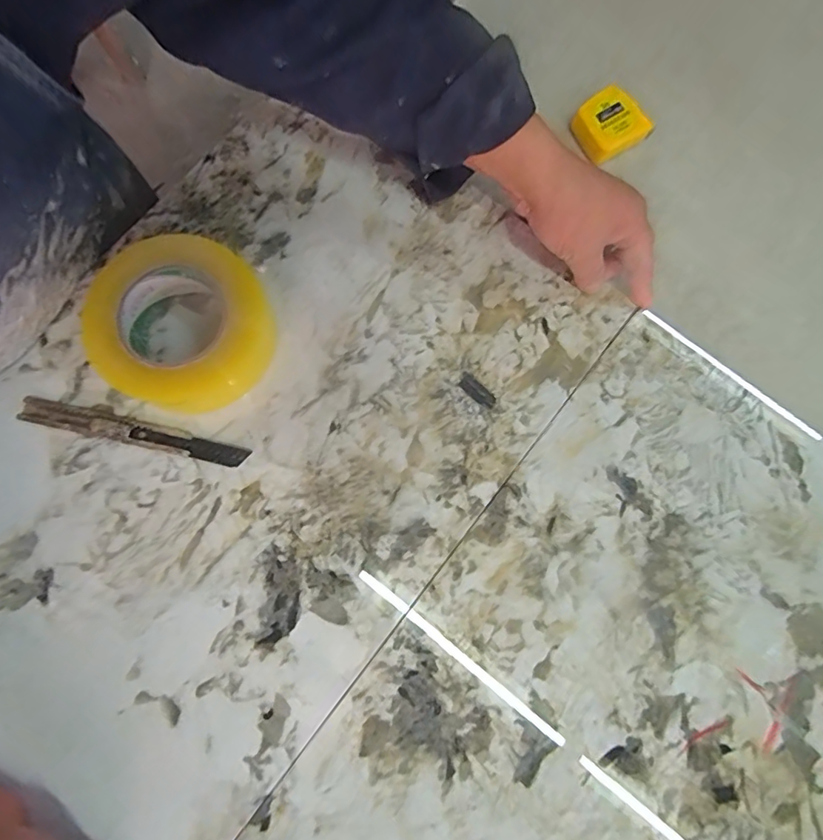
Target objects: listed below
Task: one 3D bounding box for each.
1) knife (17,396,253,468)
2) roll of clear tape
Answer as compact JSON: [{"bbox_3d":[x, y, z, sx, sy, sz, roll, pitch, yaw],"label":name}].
[{"bbox_3d":[-0.224,0.008,0.400,0.183,0.012,0.024,13,79,2],"label":"knife"},{"bbox_3d":[-0.179,-0.072,0.395,0.125,0.051,0.126,0,79,-1],"label":"roll of clear tape"}]

